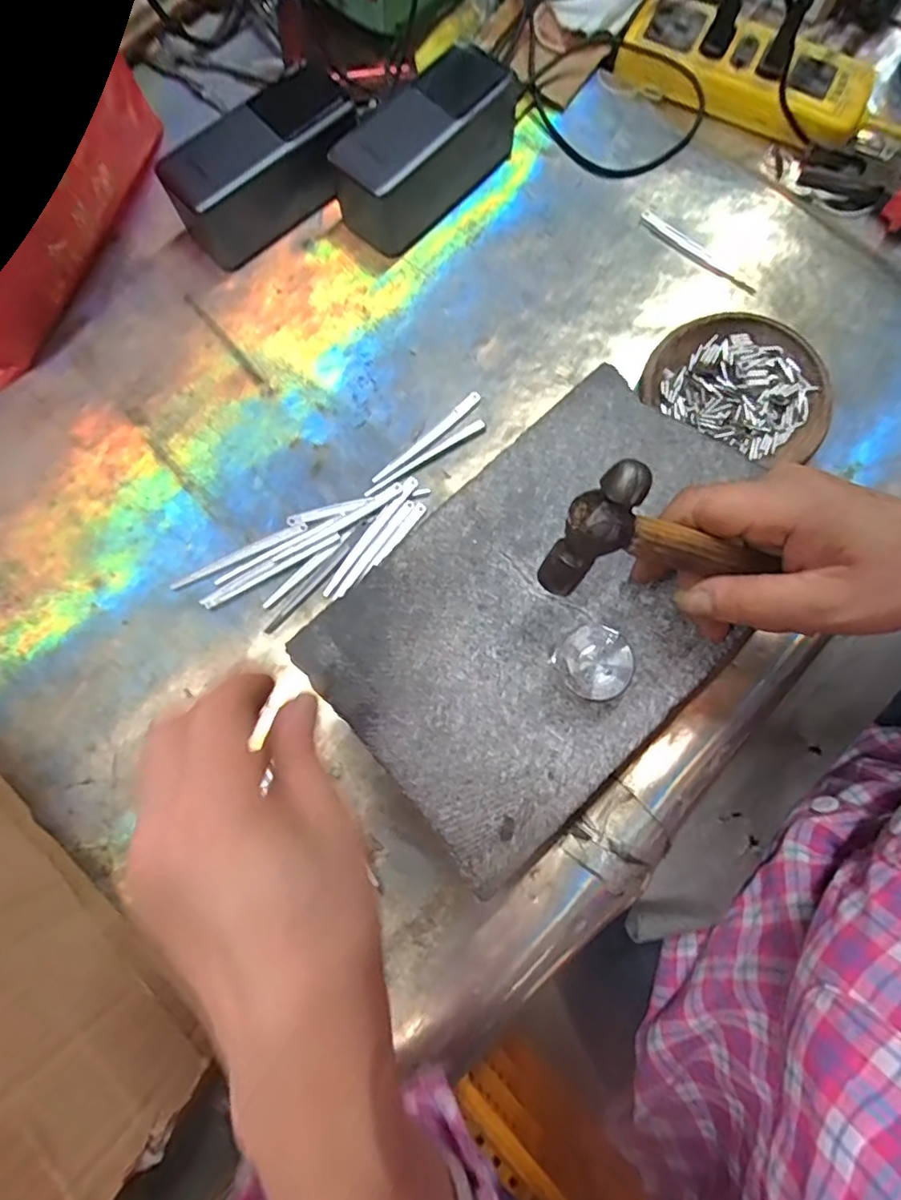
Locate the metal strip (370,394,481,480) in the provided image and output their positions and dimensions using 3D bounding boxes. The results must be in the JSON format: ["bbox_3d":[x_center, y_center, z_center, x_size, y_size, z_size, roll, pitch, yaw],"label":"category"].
[{"bbox_3d":[-0.015,-0.104,0.370,0.087,0.004,0.009,-42,81,-8],"label":"metal strip"}]

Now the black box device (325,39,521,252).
[{"bbox_3d":[-0.020,-0.305,0.391,0.062,0.057,0.127,41,81,8],"label":"black box device"}]

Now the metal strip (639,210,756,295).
[{"bbox_3d":[0.168,-0.238,0.398,0.093,0.005,0.012,43,90,9],"label":"metal strip"}]

